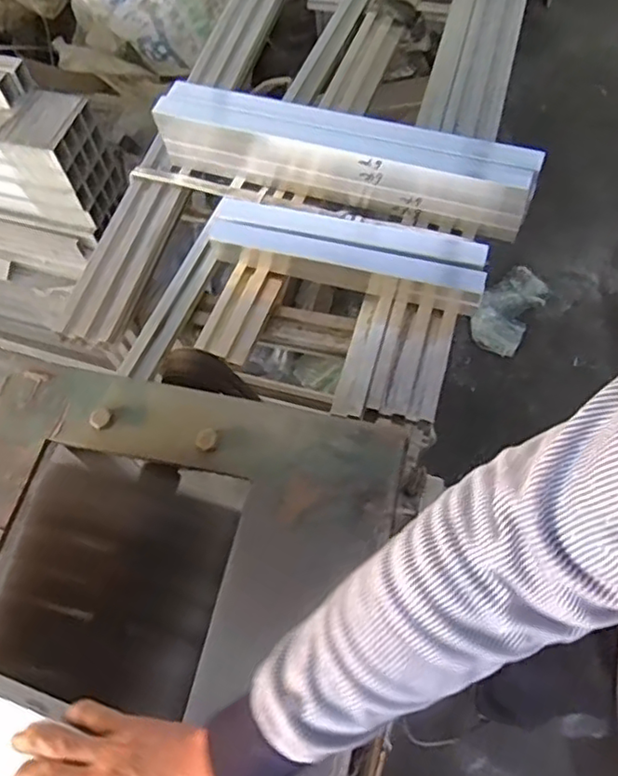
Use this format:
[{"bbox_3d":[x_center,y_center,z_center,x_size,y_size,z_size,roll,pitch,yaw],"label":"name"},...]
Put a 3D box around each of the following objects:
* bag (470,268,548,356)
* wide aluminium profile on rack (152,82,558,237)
[{"bbox_3d":[0.527,-0.214,1.641,0.142,0.050,0.266,30,69,18],"label":"bag"},{"bbox_3d":[0.051,-0.384,1.049,0.633,0.123,0.074,15,65,11],"label":"wide aluminium profile on rack"}]

